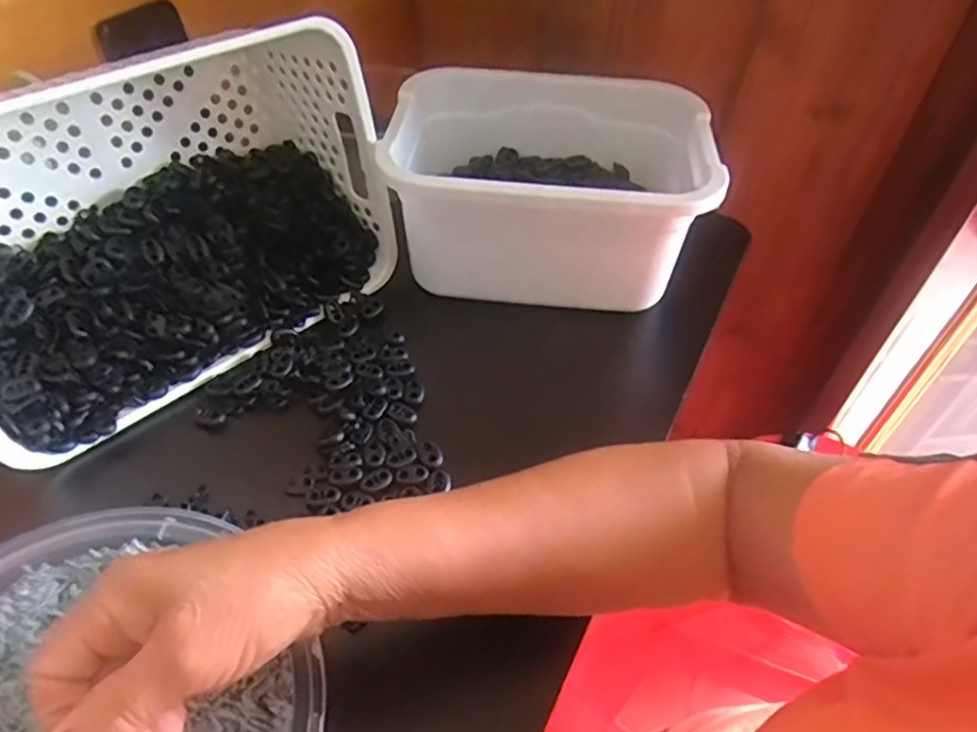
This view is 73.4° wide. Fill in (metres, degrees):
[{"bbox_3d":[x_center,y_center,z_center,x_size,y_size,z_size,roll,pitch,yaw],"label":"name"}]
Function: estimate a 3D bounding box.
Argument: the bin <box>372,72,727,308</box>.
[{"bbox_3d":[0.045,-0.142,0.534,0.244,0.119,0.185,6,47,3],"label":"bin"}]

